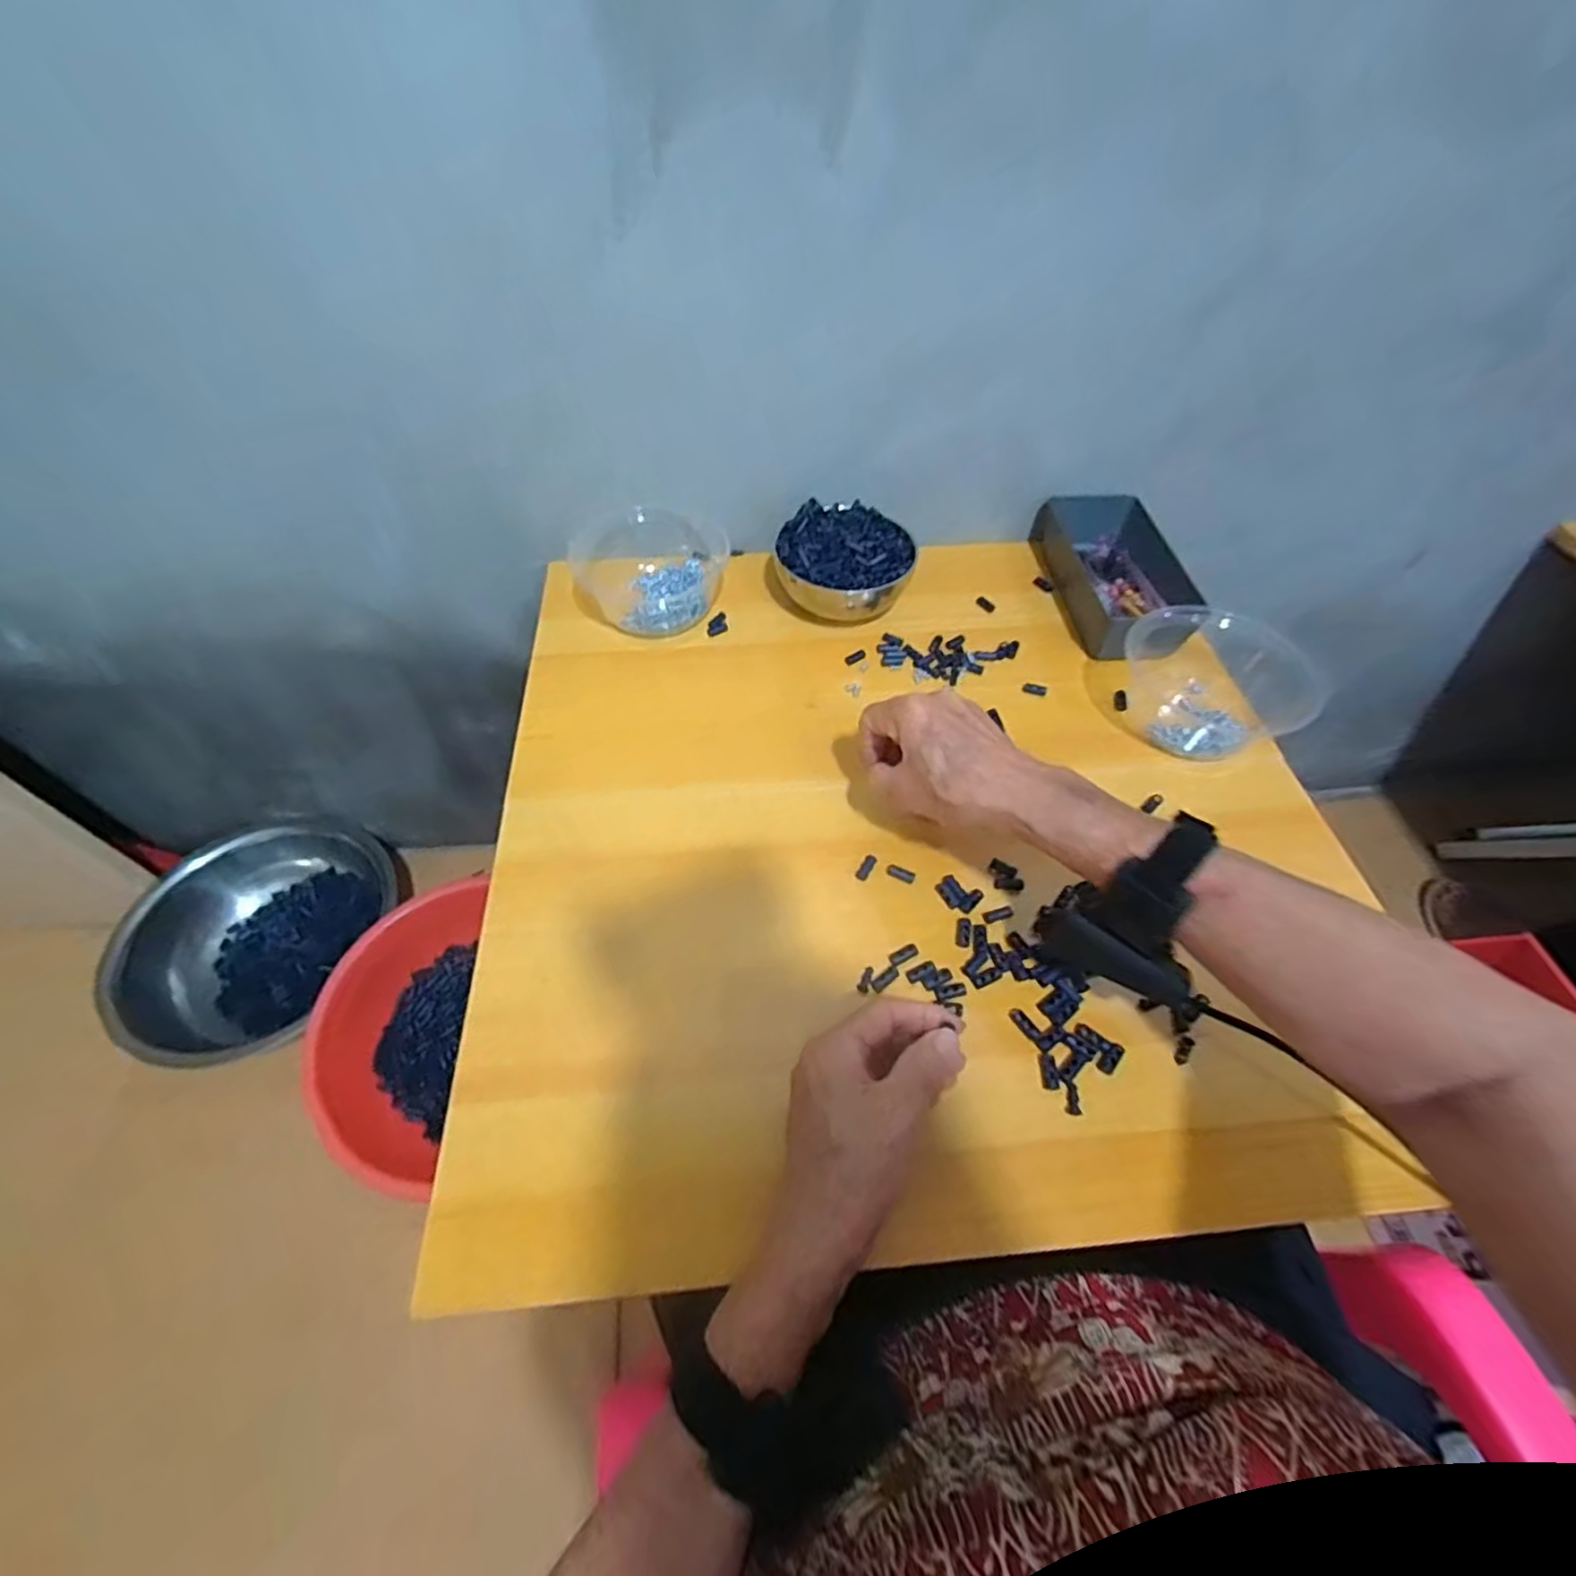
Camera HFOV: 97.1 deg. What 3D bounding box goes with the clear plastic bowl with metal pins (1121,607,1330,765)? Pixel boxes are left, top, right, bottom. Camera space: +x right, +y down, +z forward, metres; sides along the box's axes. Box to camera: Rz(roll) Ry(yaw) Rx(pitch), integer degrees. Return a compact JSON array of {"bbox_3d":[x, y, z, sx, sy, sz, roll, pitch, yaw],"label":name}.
[{"bbox_3d":[0.338,-0.090,0.559,0.113,0.067,0.124,-15,56,-13],"label":"clear plastic bowl with metal pins"}]

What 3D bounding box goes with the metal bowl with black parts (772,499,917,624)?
[{"bbox_3d":[0.051,-0.202,0.637,0.118,0.062,0.128,1,54,-2],"label":"metal bowl with black parts"}]

